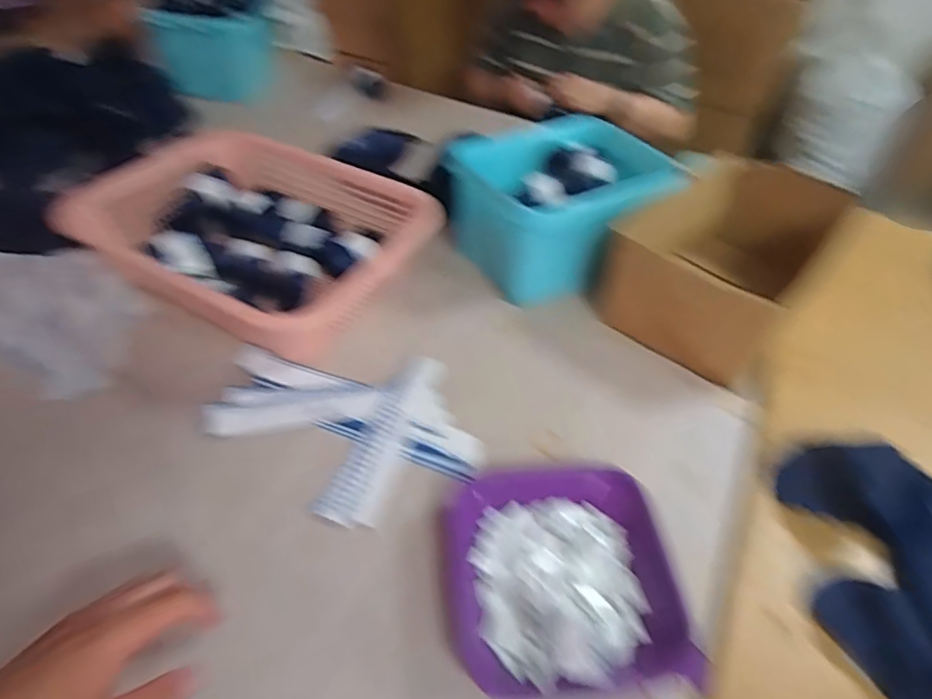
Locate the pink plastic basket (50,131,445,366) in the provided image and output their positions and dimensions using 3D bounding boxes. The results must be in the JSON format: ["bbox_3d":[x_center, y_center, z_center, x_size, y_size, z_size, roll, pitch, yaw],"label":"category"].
[{"bbox_3d":[-0.265,-0.139,0.696,0.403,0.111,0.294,22,47,15],"label":"pink plastic basket"}]

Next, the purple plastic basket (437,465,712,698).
[{"bbox_3d":[0.084,0.188,0.458,0.193,0.049,0.190,-3,45,-9],"label":"purple plastic basket"}]

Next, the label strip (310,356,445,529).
[{"bbox_3d":[-0.078,0.087,0.571,0.060,0.009,0.223,17,46,11],"label":"label strip"}]

